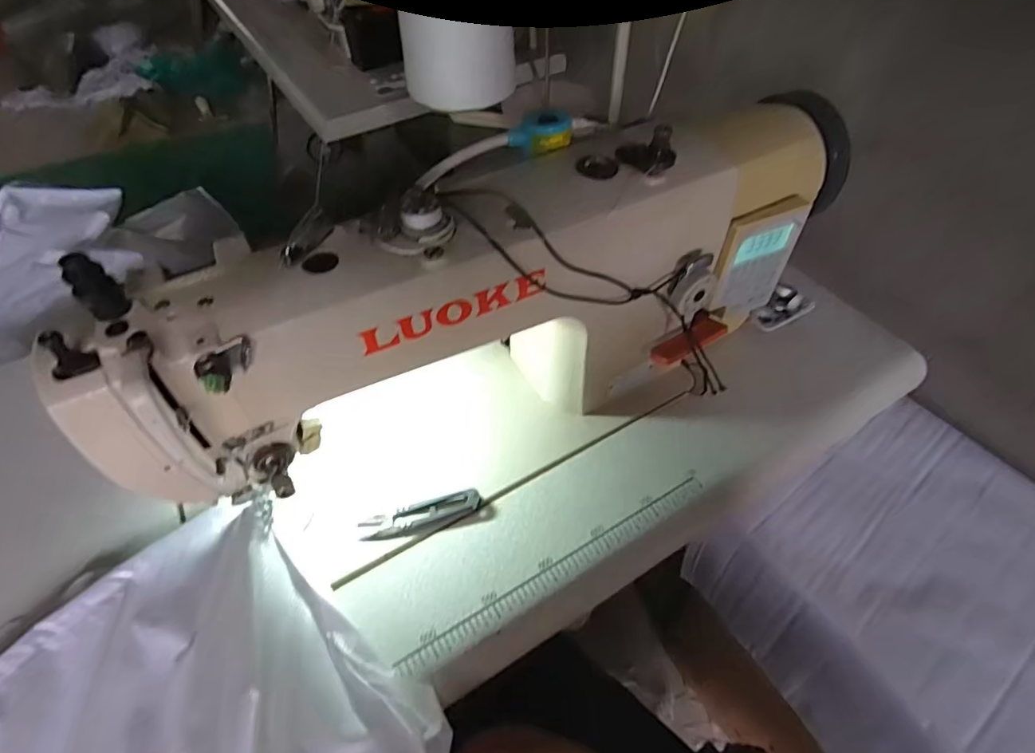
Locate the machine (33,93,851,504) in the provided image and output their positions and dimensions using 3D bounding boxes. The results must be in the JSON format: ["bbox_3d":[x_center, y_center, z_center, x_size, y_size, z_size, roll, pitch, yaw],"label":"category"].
[{"bbox_3d":[0.017,-0.050,0.421,0.572,0.236,0.151,-20,52,-14],"label":"machine"}]

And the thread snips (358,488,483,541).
[{"bbox_3d":[-0.080,0.116,0.438,0.100,0.010,0.024,-15,52,-11],"label":"thread snips"}]

